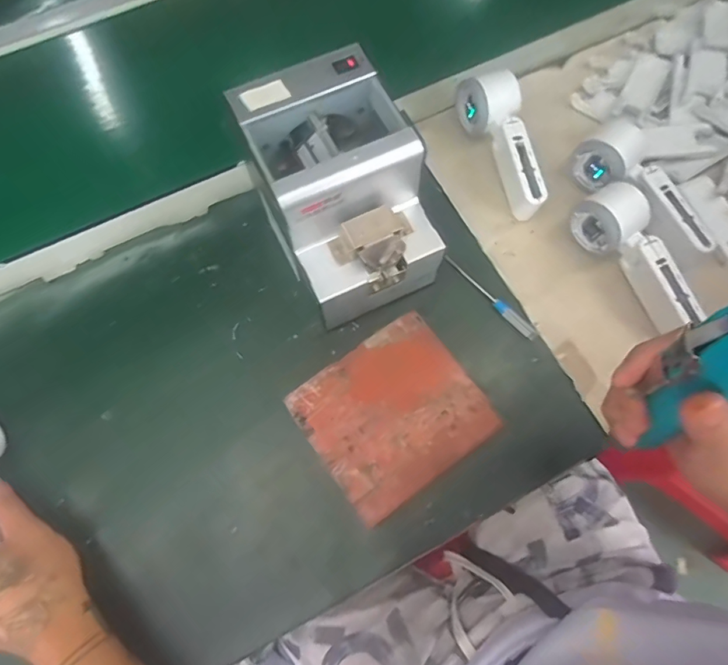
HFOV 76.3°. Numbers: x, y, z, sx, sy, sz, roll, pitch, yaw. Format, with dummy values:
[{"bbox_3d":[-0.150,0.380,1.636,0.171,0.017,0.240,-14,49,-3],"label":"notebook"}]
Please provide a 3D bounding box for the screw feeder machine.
[{"bbox_3d":[-0.020,-0.115,0.422,0.127,0.151,0.169,-25,72,-8],"label":"screw feeder machine"}]

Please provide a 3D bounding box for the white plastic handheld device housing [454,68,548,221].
[{"bbox_3d":[0.149,-0.204,0.500,0.062,0.055,0.166,-8,70,-2],"label":"white plastic handheld device housing"}]

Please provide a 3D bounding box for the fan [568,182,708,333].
[{"bbox_3d":[0.275,-0.075,0.453,0.055,0.052,0.164,-31,73,-10],"label":"fan"}]

